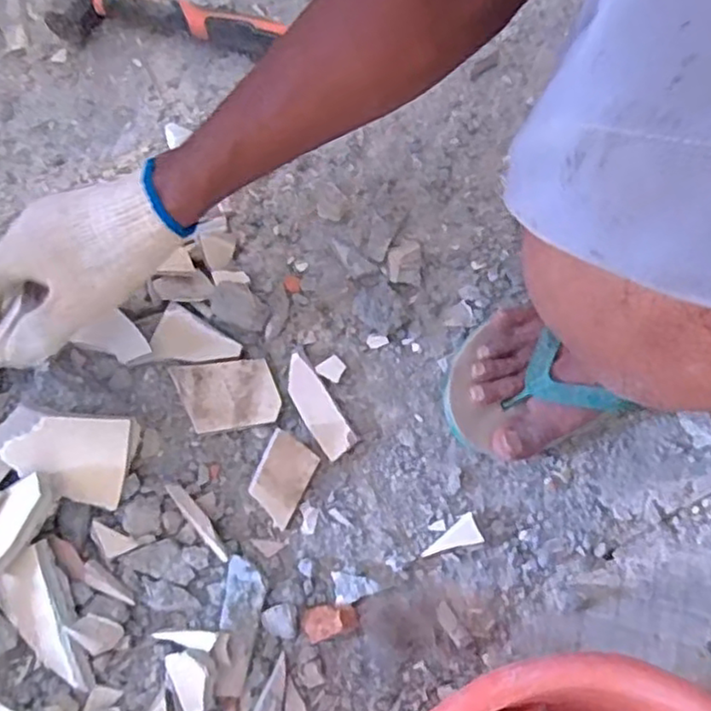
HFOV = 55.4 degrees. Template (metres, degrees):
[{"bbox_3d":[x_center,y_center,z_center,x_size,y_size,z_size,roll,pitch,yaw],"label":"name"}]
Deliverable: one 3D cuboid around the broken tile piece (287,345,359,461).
[{"bbox_3d":[-0.033,0.037,0.546,0.029,0.011,0.092,-31,74,-9],"label":"broken tile piece"}]

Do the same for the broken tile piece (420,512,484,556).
[{"bbox_3d":[0.071,0.137,0.515,0.045,0.014,0.022,-18,73,-5],"label":"broken tile piece"}]

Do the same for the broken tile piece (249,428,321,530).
[{"bbox_3d":[-0.058,0.096,0.527,0.041,0.004,0.065,27,82,-7],"label":"broken tile piece"}]

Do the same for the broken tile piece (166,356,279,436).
[{"bbox_3d":[-0.104,0.030,0.548,0.078,0.010,0.056,-11,72,-3],"label":"broken tile piece"}]

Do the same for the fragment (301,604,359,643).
[{"bbox_3d":[-0.019,0.192,0.491,0.040,0.021,0.022,-14,72,-4],"label":"fragment"}]

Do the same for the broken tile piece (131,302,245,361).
[{"bbox_3d":[-0.137,-0.020,0.567,0.078,0.009,0.049,-3,72,-1],"label":"broken tile piece"}]

